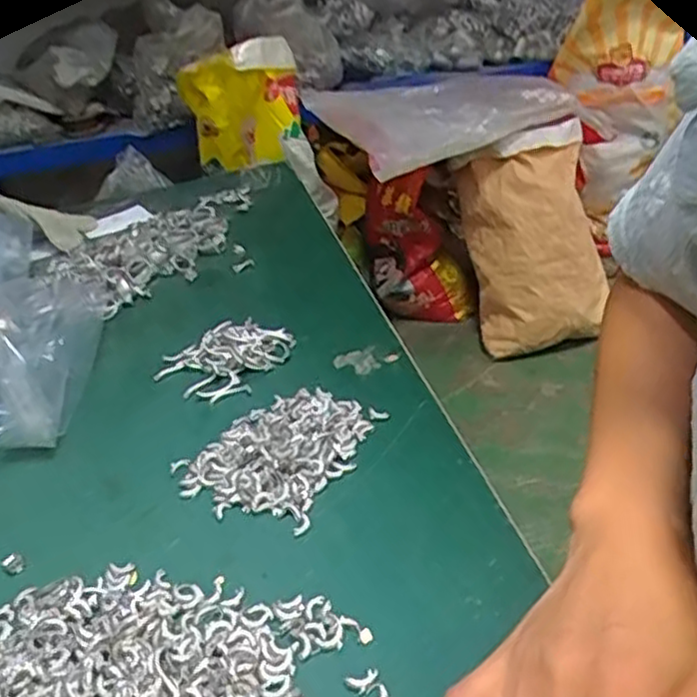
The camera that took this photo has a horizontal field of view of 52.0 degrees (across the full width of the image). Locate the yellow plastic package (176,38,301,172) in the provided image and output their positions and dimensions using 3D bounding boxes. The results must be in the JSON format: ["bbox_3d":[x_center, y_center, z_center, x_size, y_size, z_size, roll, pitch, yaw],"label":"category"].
[{"bbox_3d":[-0.229,-0.548,1.619,0.259,0.253,0.103,-18,31,-8],"label":"yellow plastic package"}]

